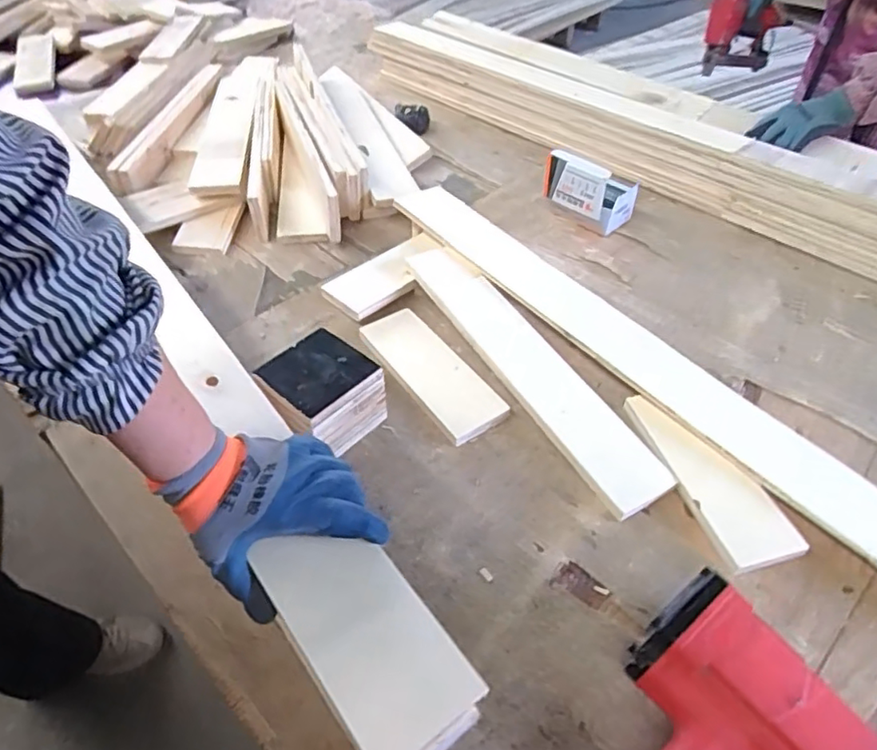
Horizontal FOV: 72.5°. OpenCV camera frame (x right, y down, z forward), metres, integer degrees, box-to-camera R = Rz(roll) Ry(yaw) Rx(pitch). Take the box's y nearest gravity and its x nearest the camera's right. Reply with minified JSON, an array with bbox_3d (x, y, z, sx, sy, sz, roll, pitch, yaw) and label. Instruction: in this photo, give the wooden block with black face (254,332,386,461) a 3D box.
[{"bbox_3d":[-0.118,0.024,0.593,0.090,0.078,0.096,33,56,27],"label":"wooden block with black face"}]

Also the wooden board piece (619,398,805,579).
[{"bbox_3d":[0.249,0.091,0.564,0.064,0.019,0.193,-15,49,-13],"label":"wooden board piece"}]

